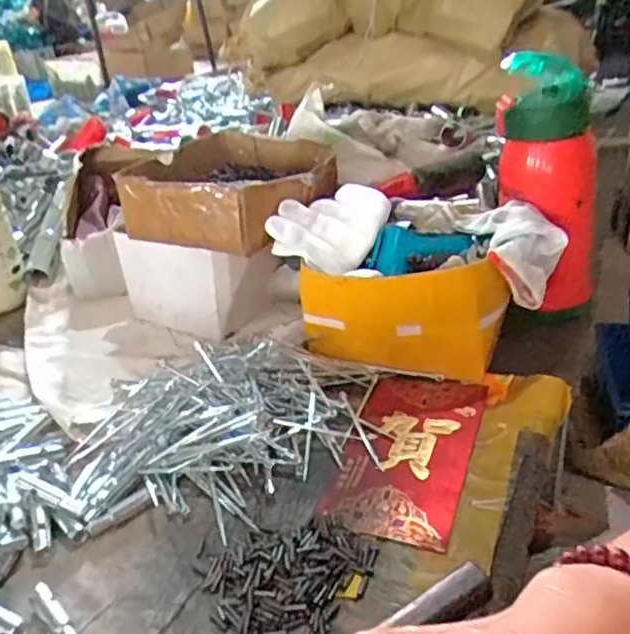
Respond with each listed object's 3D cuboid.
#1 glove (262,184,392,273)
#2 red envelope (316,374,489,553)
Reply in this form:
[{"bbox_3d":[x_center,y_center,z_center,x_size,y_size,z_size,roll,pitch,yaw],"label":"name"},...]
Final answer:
[{"bbox_3d":[0.015,-0.077,0.547,0.088,0.046,0.090,8,32,22],"label":"glove"},{"bbox_3d":[0.067,0.091,0.448,0.086,0.006,0.166,5,31,22],"label":"red envelope"}]

